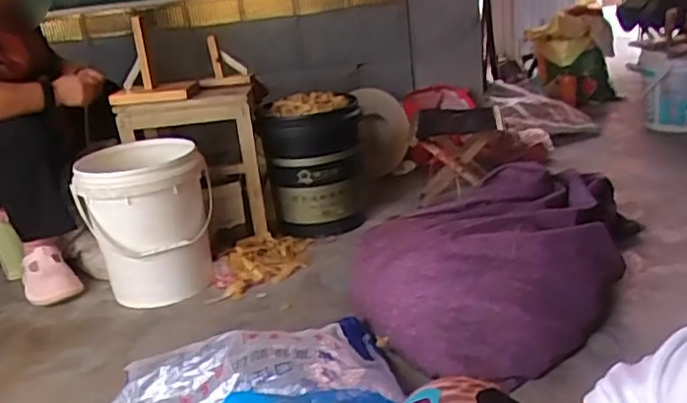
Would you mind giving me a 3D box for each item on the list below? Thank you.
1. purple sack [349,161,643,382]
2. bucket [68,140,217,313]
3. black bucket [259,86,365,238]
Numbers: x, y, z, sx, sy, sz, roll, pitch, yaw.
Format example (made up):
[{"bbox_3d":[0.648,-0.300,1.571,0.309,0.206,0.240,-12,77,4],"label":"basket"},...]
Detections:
[{"bbox_3d":[0.371,0.094,1.374,0.427,0.234,0.753,12,28,42],"label":"purple sack"},{"bbox_3d":[-0.478,0.042,1.582,0.288,0.346,0.307,-11,21,-14],"label":"bucket"},{"bbox_3d":[-0.084,-0.109,1.822,0.274,0.364,0.244,-9,20,-5],"label":"black bucket"}]

